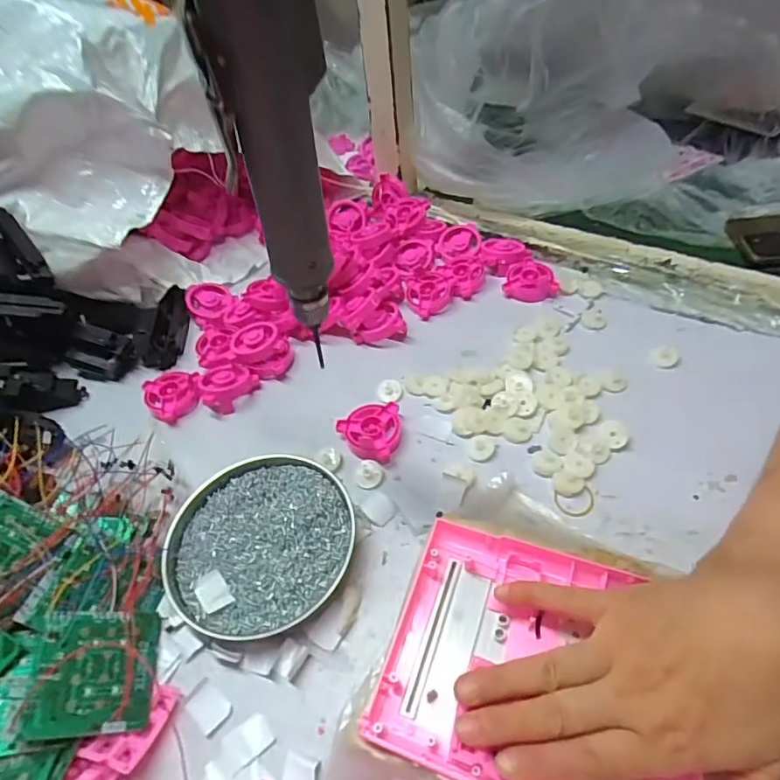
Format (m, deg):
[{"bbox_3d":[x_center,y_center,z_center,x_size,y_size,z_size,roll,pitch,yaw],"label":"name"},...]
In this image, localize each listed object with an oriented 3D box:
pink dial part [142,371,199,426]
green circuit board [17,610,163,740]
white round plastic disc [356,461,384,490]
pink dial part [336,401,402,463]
[{"bbox_3d":[-0.205,0.002,0.495,0.051,0.016,0.055,-2,50,3],"label":"pink dial part"},{"bbox_3d":[-0.182,0.173,0.326,0.065,0.004,0.071,14,37,-25],"label":"green circuit board"},{"bbox_3d":[-0.016,0.069,0.424,0.022,0.005,0.024,-2,50,3],"label":"white round plastic disc"},{"bbox_3d":[-0.018,0.032,0.441,0.053,0.017,0.052,1,50,5],"label":"pink dial part"}]

